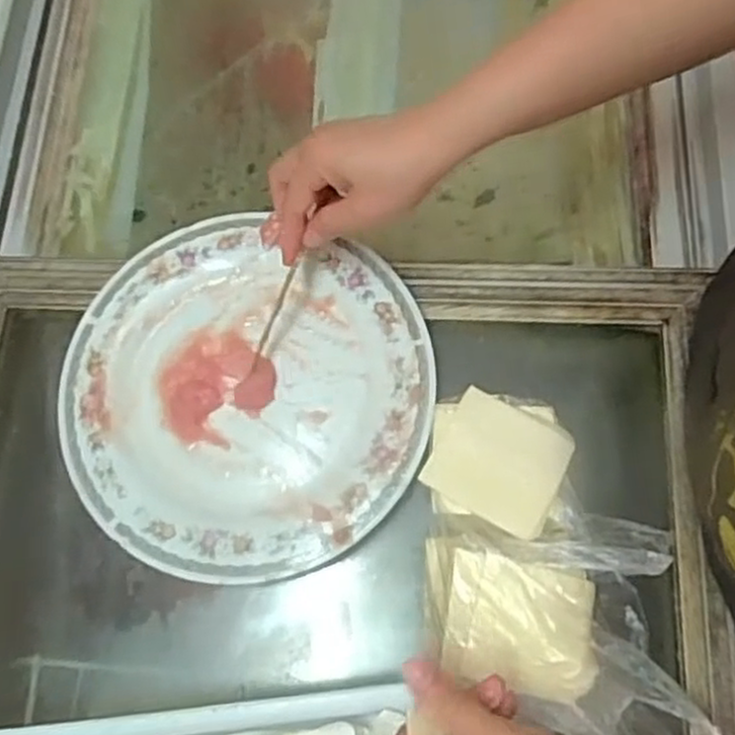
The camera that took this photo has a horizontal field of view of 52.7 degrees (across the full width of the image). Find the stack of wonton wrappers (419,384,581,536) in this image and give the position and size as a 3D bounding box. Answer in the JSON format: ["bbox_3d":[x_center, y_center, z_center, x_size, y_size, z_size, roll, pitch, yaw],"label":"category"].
[{"bbox_3d":[0.078,0.058,0.458,0.081,0.033,0.076,15,74,10],"label":"stack of wonton wrappers"}]

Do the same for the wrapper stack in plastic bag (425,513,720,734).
[{"bbox_3d":[0.110,0.156,0.422,0.152,0.058,0.141,0,72,6],"label":"wrapper stack in plastic bag"}]

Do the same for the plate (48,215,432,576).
[{"bbox_3d":[-0.086,0.017,0.497,0.248,0.022,0.231,-2,72,5],"label":"plate"}]

